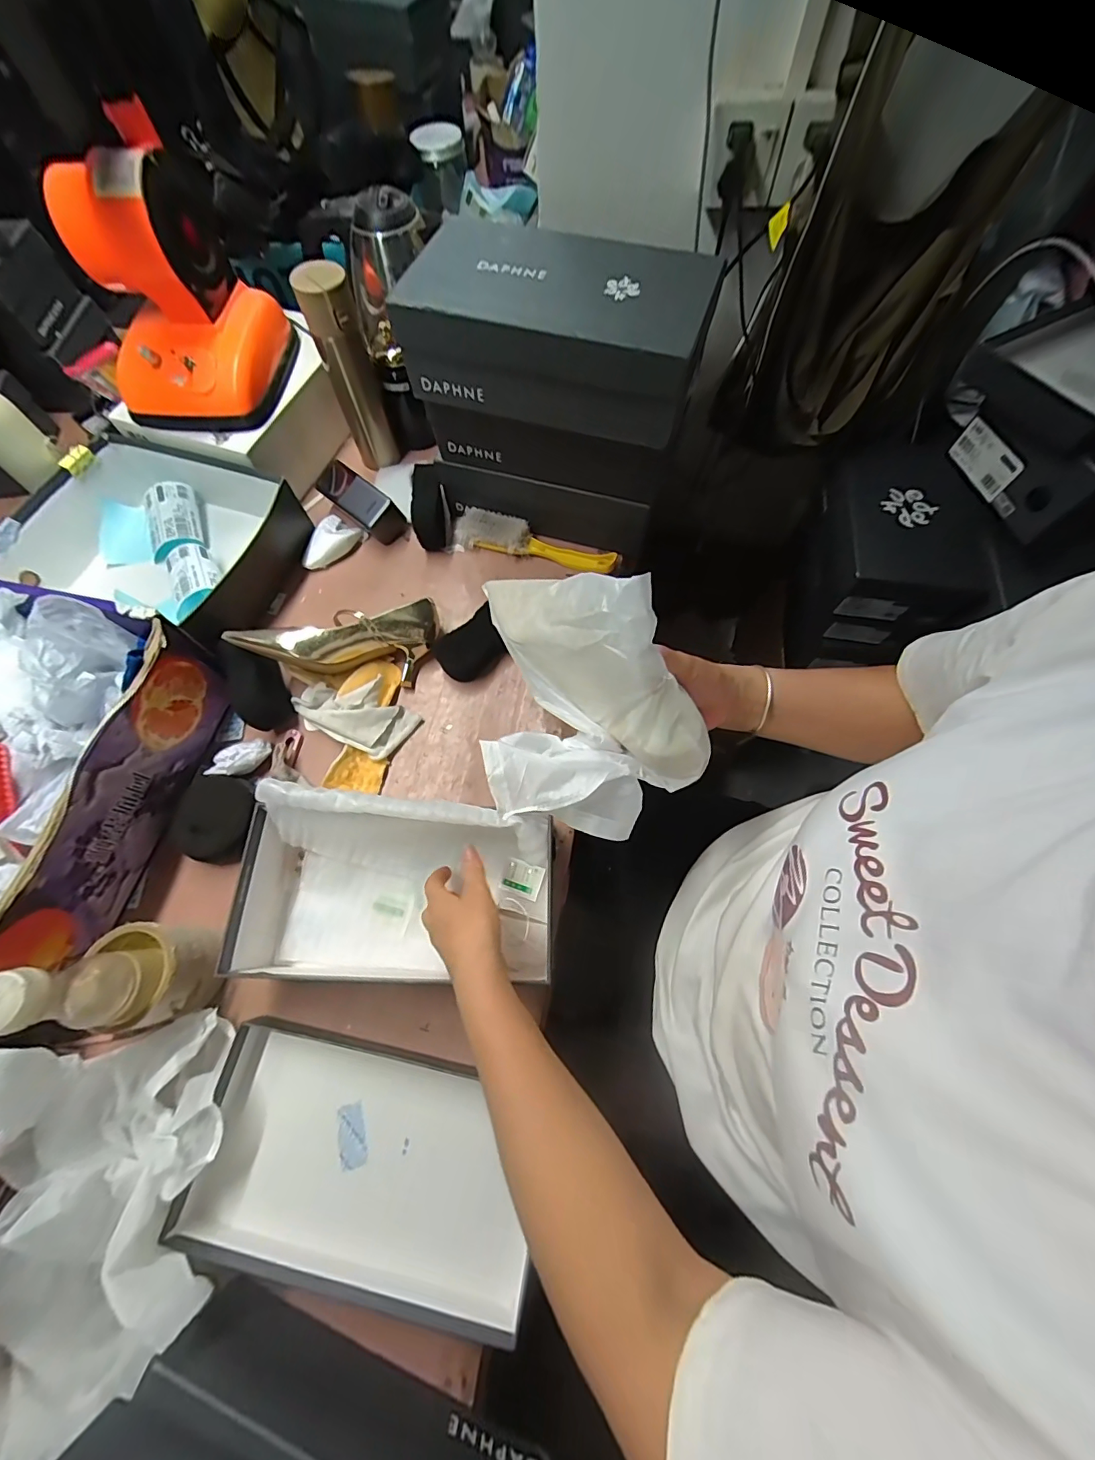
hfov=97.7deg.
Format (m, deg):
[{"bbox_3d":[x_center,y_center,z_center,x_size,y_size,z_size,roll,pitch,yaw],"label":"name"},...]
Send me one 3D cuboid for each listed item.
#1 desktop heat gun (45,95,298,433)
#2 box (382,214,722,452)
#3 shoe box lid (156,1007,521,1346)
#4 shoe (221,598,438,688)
[{"bbox_3d":[-0.465,-0.531,0.584,0.170,0.206,0.199,3,68,2],"label":"desktop heat gun"},{"bbox_3d":[0.014,-0.426,0.507,0.296,0.104,0.168,19,69,8],"label":"box"},{"bbox_3d":[-0.159,0.383,0.424,0.283,0.042,0.169,11,69,5],"label":"shoe box lid"},{"bbox_3d":[-0.249,-0.100,0.587,0.239,0.075,0.088,-11,67,-22],"label":"shoe"}]

